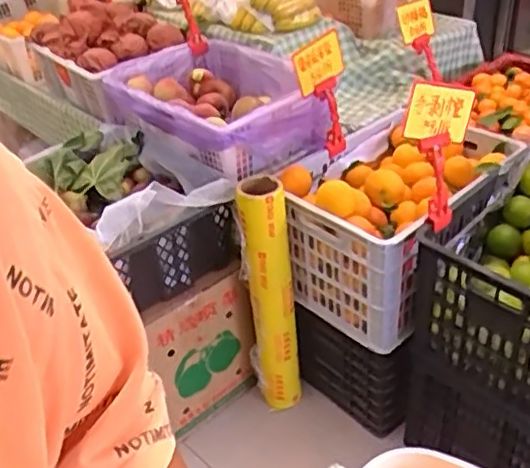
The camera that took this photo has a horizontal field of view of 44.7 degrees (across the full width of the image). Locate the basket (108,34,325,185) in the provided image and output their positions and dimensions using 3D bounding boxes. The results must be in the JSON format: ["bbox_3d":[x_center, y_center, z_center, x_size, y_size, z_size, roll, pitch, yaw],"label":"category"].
[{"bbox_3d":[-0.101,-0.287,1.488,0.429,0.188,0.341,26,47,36],"label":"basket"}]

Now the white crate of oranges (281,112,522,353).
[{"bbox_3d":[0.312,-0.013,1.536,0.365,0.365,0.478,27,48,37],"label":"white crate of oranges"}]

